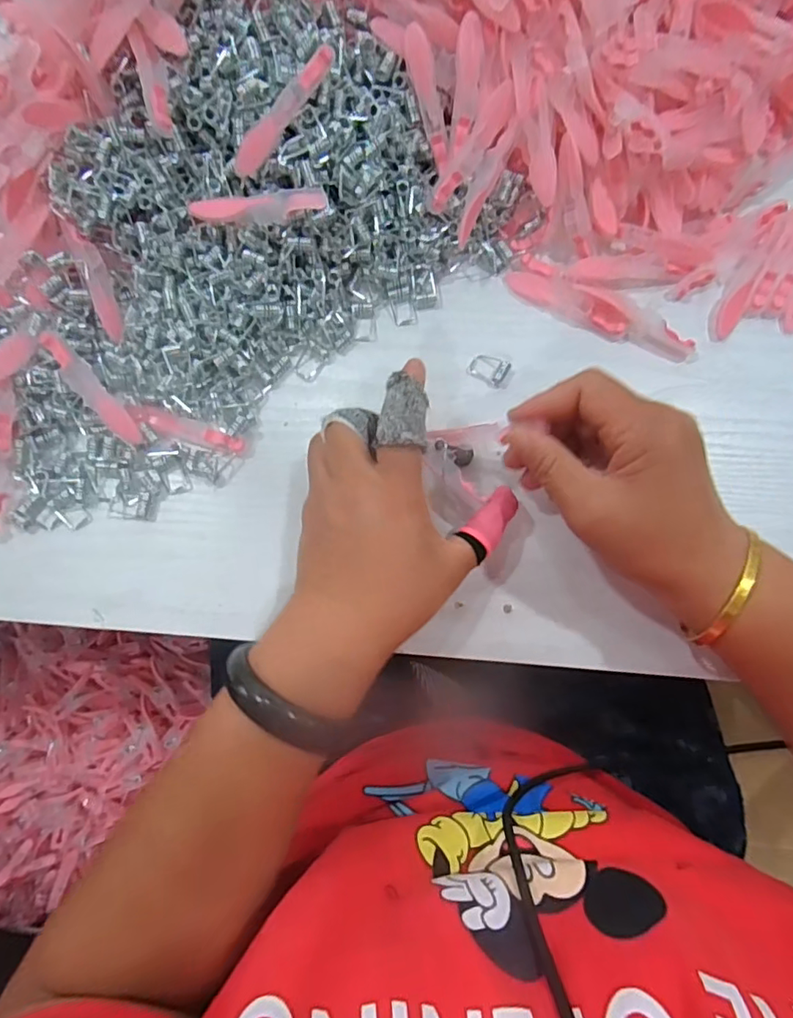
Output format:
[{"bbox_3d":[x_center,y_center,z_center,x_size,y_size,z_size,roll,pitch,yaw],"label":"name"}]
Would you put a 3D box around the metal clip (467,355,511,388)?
[{"bbox_3d":[0.056,-0.085,0.331,0.023,0.005,0.016,31,81,7],"label":"metal clip"}]

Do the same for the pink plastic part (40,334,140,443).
[{"bbox_3d":[-0.174,-0.068,0.312,0.013,0.005,0.076,-40,95,-6],"label":"pink plastic part"}]

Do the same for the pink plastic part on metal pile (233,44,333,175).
[{"bbox_3d":[-0.063,-0.218,0.301,0.078,0.010,0.010,-42,80,17],"label":"pink plastic part on metal pile"}]

